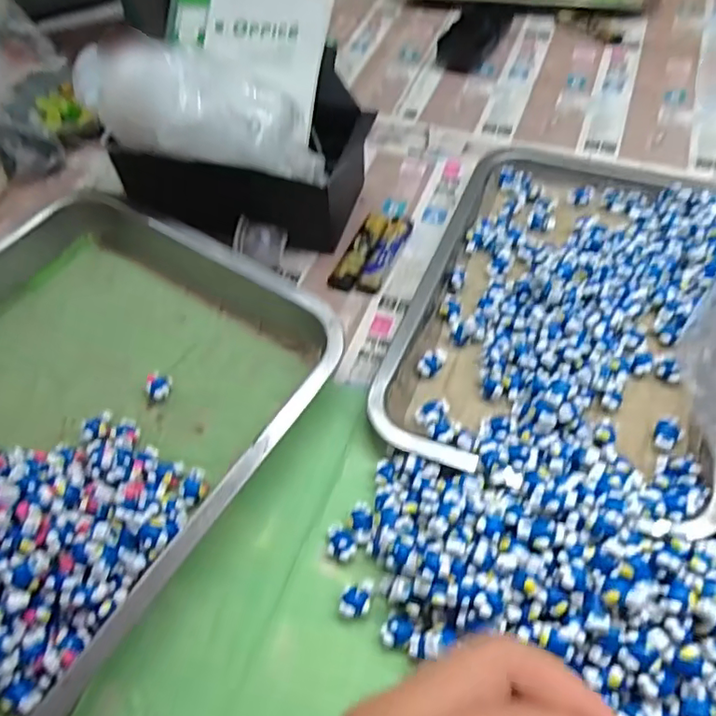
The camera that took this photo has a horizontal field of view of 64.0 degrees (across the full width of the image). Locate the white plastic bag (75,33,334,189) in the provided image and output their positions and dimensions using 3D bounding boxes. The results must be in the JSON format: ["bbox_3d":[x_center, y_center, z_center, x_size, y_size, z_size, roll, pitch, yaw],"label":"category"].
[{"bbox_3d":[-0.104,-0.171,0.415,0.171,0.071,0.077,16,54,-11],"label":"white plastic bag"}]

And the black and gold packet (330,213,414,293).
[{"bbox_3d":[0.013,-0.086,0.460,0.039,0.014,0.082,19,57,17],"label":"black and gold packet"}]

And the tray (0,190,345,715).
[{"bbox_3d":[-0.219,0.056,0.345,0.287,0.051,0.374,25,59,20],"label":"tray"}]

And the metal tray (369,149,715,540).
[{"bbox_3d":[0.155,-0.050,0.410,0.207,0.032,0.330,18,57,17],"label":"metal tray"}]

